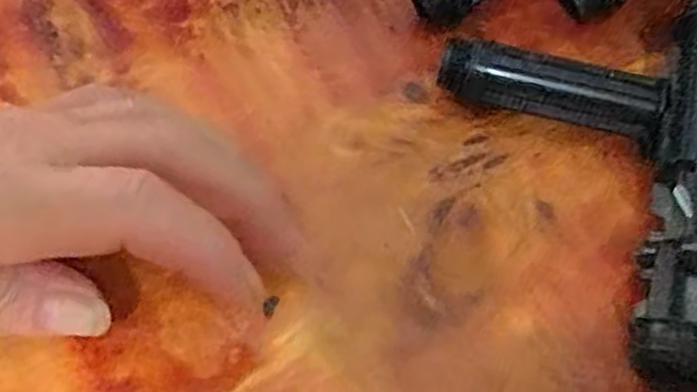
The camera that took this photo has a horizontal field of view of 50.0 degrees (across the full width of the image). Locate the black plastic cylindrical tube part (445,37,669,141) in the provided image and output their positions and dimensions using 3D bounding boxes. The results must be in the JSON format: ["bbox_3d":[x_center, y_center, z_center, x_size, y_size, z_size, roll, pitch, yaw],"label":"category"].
[{"bbox_3d":[0.073,-0.038,0.277,0.078,0.019,0.016,17,55,6],"label":"black plastic cylindrical tube part"}]

